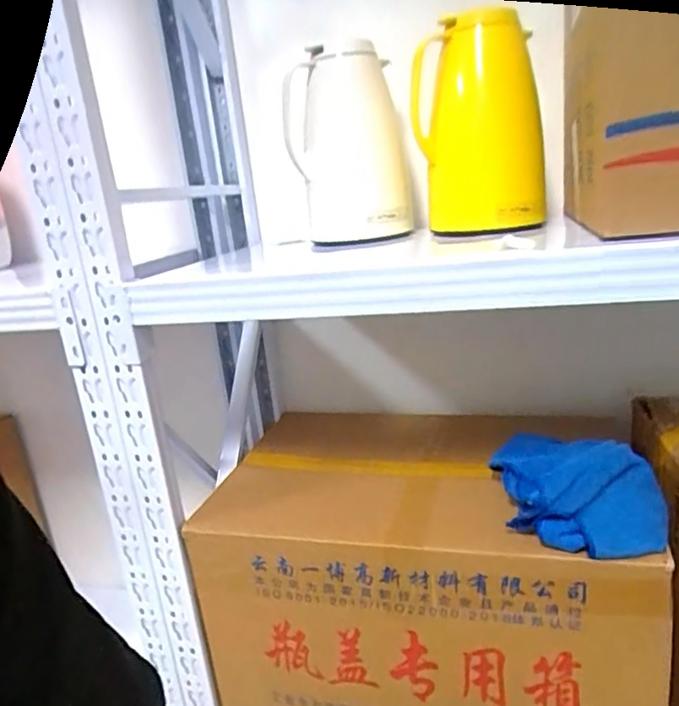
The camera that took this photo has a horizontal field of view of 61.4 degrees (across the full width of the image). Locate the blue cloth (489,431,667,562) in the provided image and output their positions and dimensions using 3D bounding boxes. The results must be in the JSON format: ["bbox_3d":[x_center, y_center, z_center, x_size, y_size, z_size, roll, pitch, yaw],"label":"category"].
[{"bbox_3d":[0.283,0.161,0.700,0.193,0.086,0.186,0,16,21],"label":"blue cloth"}]

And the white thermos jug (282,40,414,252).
[{"bbox_3d":[0.011,-0.311,0.871,0.180,0.290,0.164,-5,14,2],"label":"white thermos jug"}]

